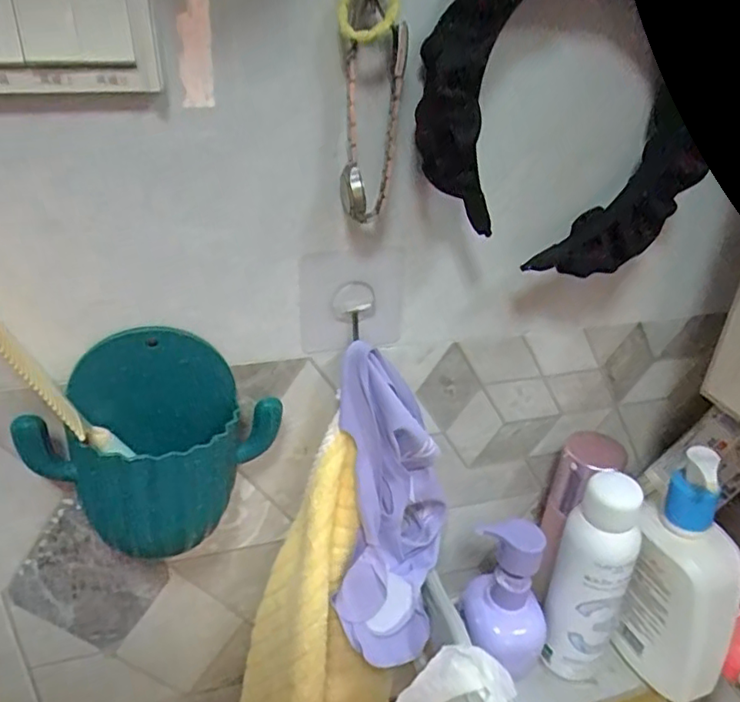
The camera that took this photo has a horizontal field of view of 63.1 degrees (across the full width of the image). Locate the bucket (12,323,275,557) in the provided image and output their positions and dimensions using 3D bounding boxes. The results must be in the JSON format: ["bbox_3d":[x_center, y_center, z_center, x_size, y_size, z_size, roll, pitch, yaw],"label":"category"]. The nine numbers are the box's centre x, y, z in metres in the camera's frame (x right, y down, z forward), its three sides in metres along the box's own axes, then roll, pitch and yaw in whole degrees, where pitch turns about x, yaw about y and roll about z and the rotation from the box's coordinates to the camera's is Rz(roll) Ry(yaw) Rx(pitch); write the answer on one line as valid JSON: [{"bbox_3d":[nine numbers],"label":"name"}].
[{"bbox_3d":[-0.120,0.056,0.340,0.137,0.118,0.056,-8,30,-18],"label":"bucket"}]

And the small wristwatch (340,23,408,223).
[{"bbox_3d":[0.002,-0.110,0.302,0.030,0.089,0.022,1,28,-3],"label":"small wristwatch"}]

